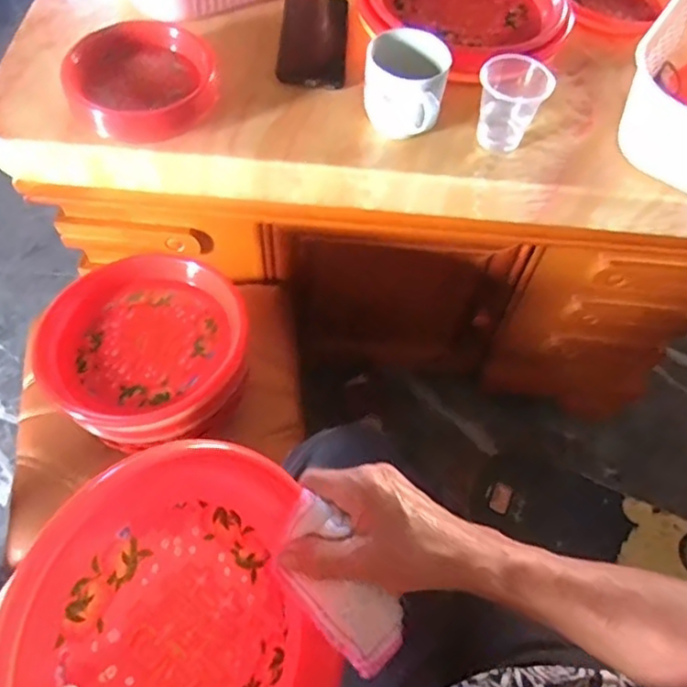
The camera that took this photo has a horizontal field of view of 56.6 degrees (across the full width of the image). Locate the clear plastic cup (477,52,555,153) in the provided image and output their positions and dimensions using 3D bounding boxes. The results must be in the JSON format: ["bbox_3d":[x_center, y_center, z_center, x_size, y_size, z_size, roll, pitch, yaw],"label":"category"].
[{"bbox_3d":[0.163,-0.236,0.624,0.064,0.064,0.060,1,60,-2],"label":"clear plastic cup"}]

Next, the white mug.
[{"bbox_3d":[0.058,-0.244,0.619,0.078,0.073,0.085,12,60,5],"label":"white mug"}]

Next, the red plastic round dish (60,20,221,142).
[{"bbox_3d":[-0.196,-0.256,0.629,0.141,0.055,0.109,-12,61,-10],"label":"red plastic round dish"}]

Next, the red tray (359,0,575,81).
[{"bbox_3d":[0.145,-0.396,0.721,0.221,0.041,0.237,41,66,19],"label":"red tray"}]

